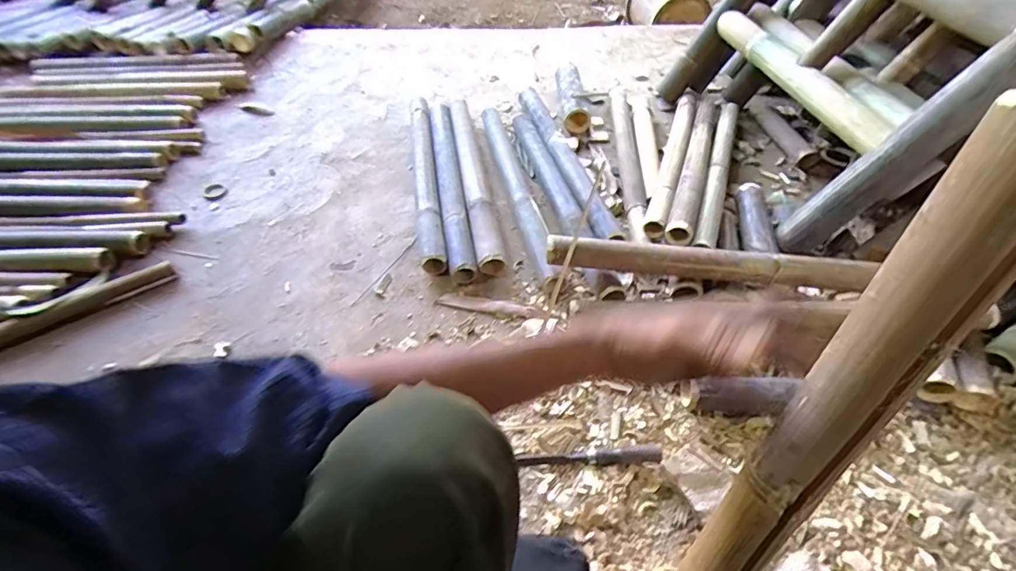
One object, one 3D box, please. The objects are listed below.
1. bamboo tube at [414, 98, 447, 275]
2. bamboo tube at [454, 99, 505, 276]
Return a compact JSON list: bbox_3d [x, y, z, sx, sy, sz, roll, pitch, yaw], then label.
[{"bbox_3d":[-0.200,-0.274,1.134,0.053,0.042,0.616,-8,53,-5],"label":"bamboo tube"},{"bbox_3d":[-0.086,-0.270,1.151,0.060,0.071,0.625,-9,53,-6],"label":"bamboo tube"}]

